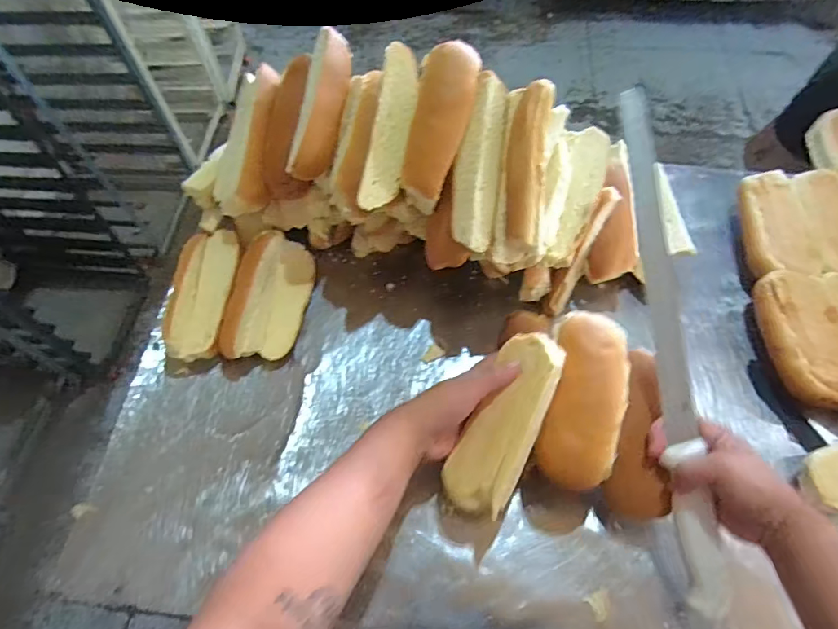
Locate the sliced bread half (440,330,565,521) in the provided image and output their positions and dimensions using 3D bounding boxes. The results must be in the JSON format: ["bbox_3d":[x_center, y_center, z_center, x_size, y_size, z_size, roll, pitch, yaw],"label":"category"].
[{"bbox_3d":[0.077,0.093,0.421,0.061,0.028,0.157,21,88,44],"label":"sliced bread half"}]

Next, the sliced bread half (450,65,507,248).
[{"bbox_3d":[0.056,-0.140,0.455,0.043,0.024,0.155,8,94,7],"label":"sliced bread half"}]

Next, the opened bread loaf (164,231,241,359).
[{"bbox_3d":[-0.243,-0.022,0.563,0.063,0.050,0.157,-3,59,0],"label":"opened bread loaf"}]

